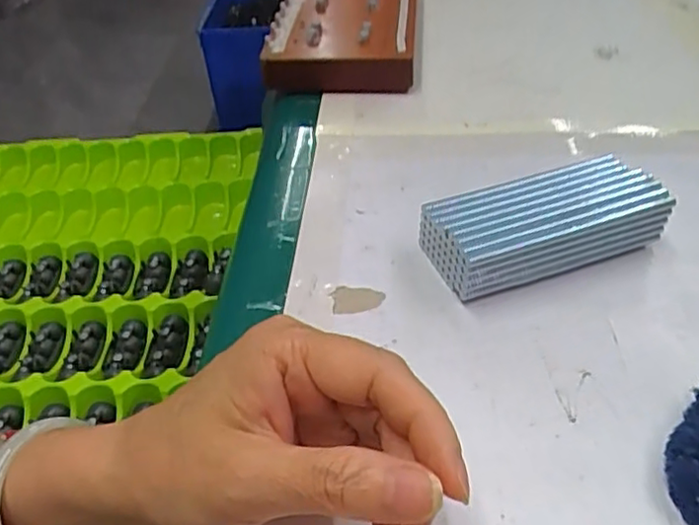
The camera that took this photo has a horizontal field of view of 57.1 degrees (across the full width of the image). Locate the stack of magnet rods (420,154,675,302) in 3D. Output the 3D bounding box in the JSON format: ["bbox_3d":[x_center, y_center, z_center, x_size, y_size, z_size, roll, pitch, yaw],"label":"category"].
[{"bbox_3d":[0.101,-0.021,0.341,0.125,0.034,0.051,-14,42,-11],"label":"stack of magnet rods"}]

